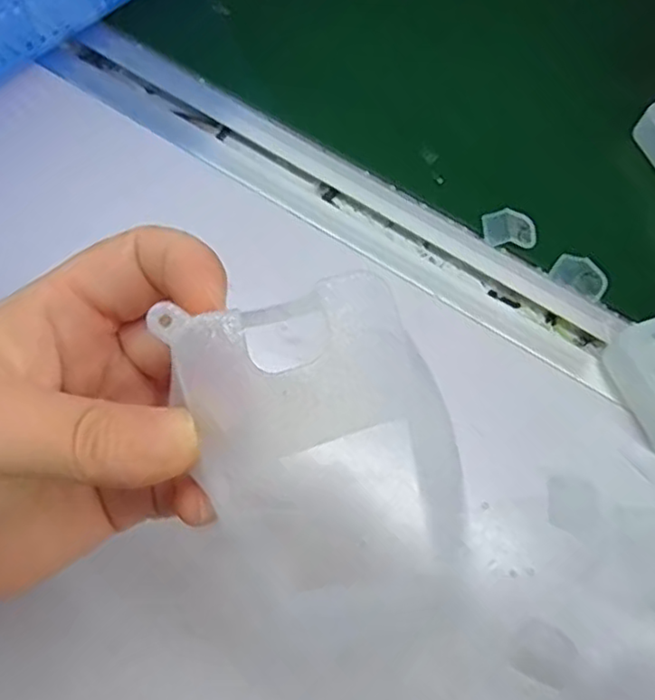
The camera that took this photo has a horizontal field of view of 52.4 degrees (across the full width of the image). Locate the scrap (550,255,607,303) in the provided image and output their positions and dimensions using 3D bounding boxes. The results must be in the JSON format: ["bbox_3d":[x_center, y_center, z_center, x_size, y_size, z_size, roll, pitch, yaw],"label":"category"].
[{"bbox_3d":[0.125,-0.036,0.327,0.026,0.004,0.018,33,73,11],"label":"scrap"}]

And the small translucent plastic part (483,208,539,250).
[{"bbox_3d":[0.092,-0.061,0.335,0.026,0.005,0.019,3,85,5],"label":"small translucent plastic part"}]

